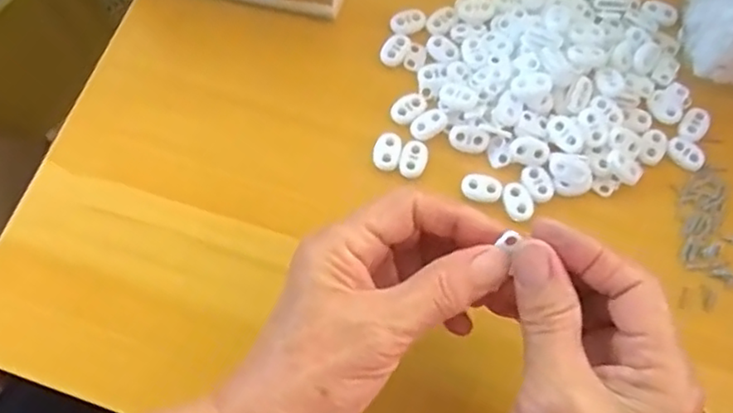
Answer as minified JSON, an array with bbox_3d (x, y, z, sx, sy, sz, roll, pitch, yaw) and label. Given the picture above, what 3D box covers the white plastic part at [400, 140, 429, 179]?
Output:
[{"bbox_3d":[0.027,-0.027,0.366,0.015,0.004,0.022,16,71,5],"label":"white plastic part"}]

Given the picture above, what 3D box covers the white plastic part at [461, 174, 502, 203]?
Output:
[{"bbox_3d":[0.065,-0.010,0.363,0.022,0.004,0.016,7,70,2],"label":"white plastic part"}]

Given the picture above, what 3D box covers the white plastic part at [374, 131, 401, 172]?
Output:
[{"bbox_3d":[0.012,-0.032,0.367,0.015,0.004,0.024,10,70,3],"label":"white plastic part"}]

